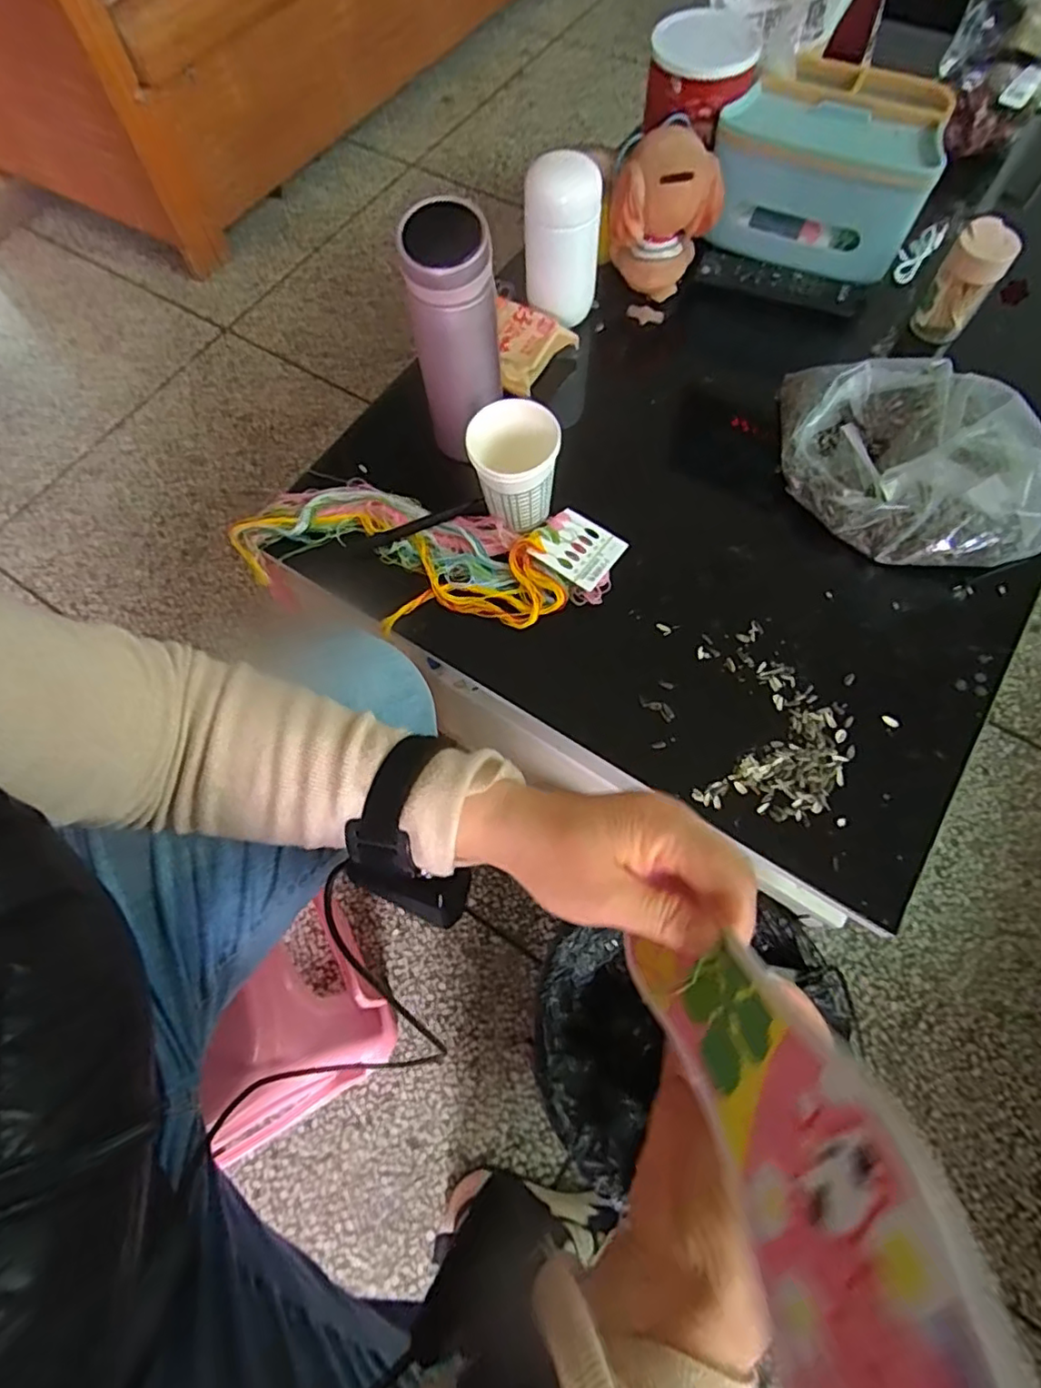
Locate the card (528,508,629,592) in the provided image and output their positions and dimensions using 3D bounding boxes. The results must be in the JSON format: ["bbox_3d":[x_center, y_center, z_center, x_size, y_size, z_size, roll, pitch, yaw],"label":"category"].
[{"bbox_3d":[0.050,-0.123,0.517,0.063,0.004,0.060,32,68,4],"label":"card"}]

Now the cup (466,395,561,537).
[{"bbox_3d":[-0.004,-0.181,0.499,0.069,0.087,0.064,-1,69,3],"label":"cup"}]

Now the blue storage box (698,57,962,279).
[{"bbox_3d":[0.295,-0.517,0.597,0.193,0.093,0.145,22,72,11],"label":"blue storage box"}]

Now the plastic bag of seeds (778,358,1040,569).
[{"bbox_3d":[0.330,-0.208,0.502,0.198,0.093,0.192,5,69,5],"label":"plastic bag of seeds"}]

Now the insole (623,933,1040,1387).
[{"bbox_3d":[0.084,0.145,0.196,0.016,0.221,0.077,23,105,-7],"label":"insole"}]

